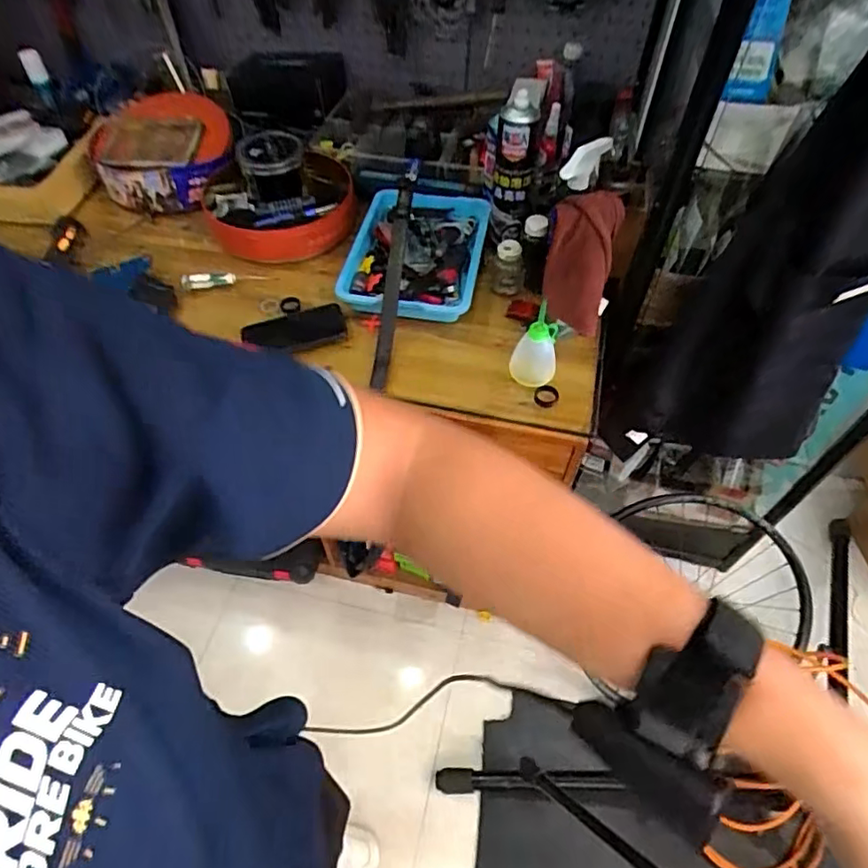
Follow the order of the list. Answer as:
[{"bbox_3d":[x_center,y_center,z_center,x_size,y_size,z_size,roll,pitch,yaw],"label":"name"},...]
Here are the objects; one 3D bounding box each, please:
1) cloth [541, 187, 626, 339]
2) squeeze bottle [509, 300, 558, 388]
[{"bbox_3d":[0.213,-0.248,0.845,0.093,0.184,0.078,6,54,4],"label":"cloth"},{"bbox_3d":[0.155,-0.129,0.877,0.065,0.111,0.056,-8,54,-6],"label":"squeeze bottle"}]

